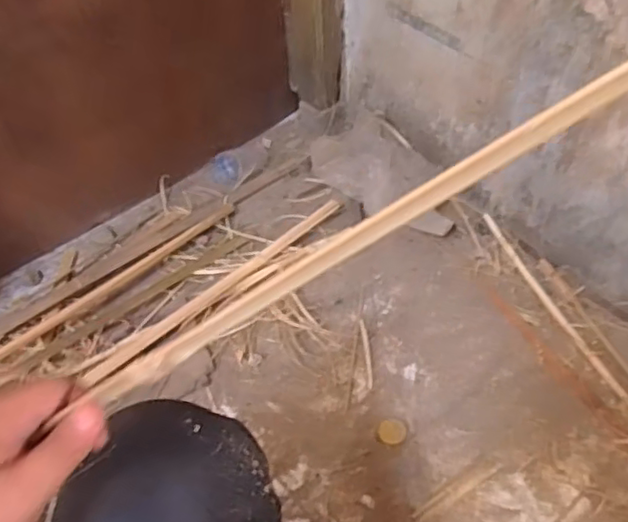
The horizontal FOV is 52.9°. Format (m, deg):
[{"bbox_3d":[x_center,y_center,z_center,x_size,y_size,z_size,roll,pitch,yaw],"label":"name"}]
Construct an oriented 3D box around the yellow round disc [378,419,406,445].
[{"bbox_3d":[0.112,0.245,0.905,0.038,0.005,0.039,-2,51,2],"label":"yellow round disc"}]

